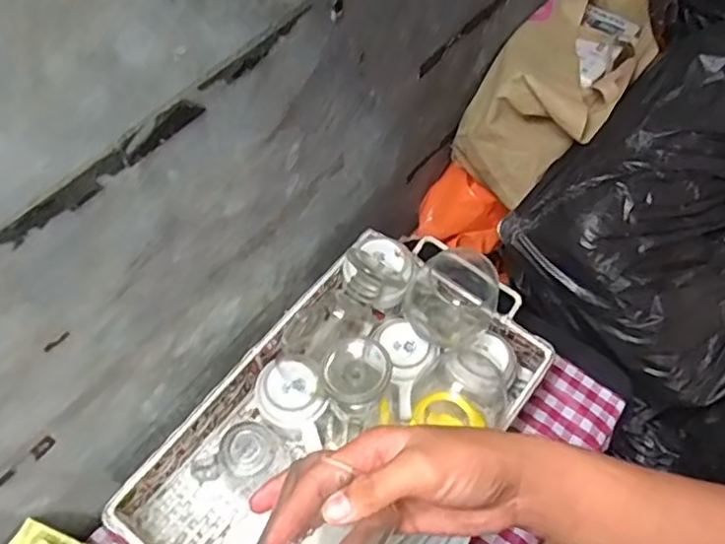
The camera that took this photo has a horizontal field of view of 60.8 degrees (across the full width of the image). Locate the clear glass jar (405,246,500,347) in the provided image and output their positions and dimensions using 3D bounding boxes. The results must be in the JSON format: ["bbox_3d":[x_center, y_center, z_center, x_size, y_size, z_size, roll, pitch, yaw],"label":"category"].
[{"bbox_3d":[0.096,0.036,0.673,0.086,0.074,0.109,27,61,14],"label":"clear glass jar"}]

